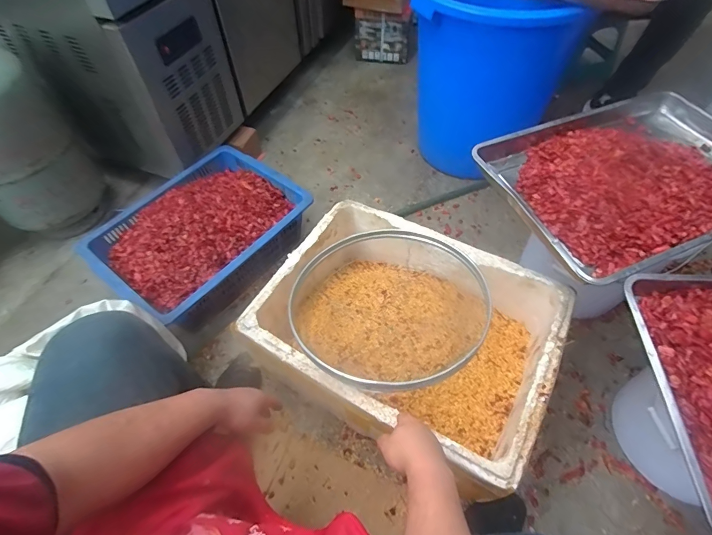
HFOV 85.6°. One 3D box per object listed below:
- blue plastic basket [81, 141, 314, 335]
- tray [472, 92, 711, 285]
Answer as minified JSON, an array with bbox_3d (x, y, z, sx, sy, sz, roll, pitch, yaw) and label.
[{"bbox_3d":[-0.436,-0.091,1.142,0.409,0.246,0.534,36,64,23],"label":"blue plastic basket"},{"bbox_3d":[0.599,-0.206,0.808,0.590,0.064,0.391,-21,57,-12],"label":"tray"}]

